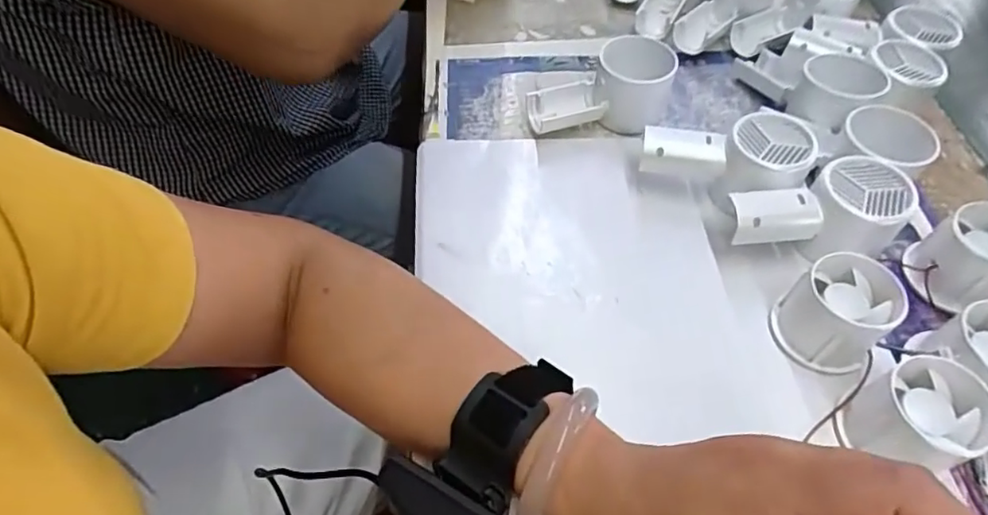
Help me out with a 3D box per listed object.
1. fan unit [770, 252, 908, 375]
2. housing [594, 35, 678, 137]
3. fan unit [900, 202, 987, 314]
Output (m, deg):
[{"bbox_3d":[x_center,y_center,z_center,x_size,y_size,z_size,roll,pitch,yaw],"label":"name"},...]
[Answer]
[{"bbox_3d":[0.202,0.033,0.340,0.050,0.052,0.054,1,55,-1],"label":"fan unit"},{"bbox_3d":[0.110,-0.135,0.456,0.057,0.054,0.053,1,55,-1],"label":"housing"},{"bbox_3d":[0.304,0.001,0.368,0.064,0.049,0.053,-24,59,-17],"label":"fan unit"}]

